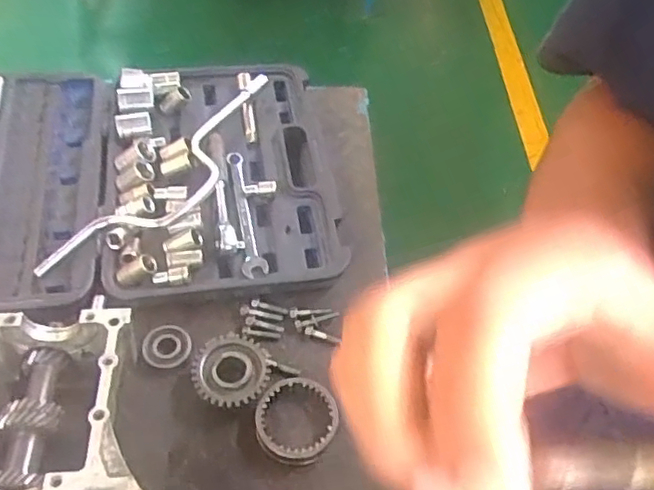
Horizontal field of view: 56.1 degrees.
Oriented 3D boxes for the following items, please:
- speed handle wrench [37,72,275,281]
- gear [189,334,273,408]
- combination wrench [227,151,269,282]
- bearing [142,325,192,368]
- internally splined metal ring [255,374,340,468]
[{"bbox_3d":[-0.183,-0.089,0.781,0.102,0.038,0.405,27,54,13],"label":"speed handle wrench"},{"bbox_3d":[-0.101,0.132,0.647,0.079,0.027,0.085,4,52,-5],"label":"gear"},{"bbox_3d":[-0.105,-0.044,0.766,0.027,0.011,0.202,-8,54,-13],"label":"combination wrench"},{"bbox_3d":[-0.175,0.110,0.670,0.050,0.012,0.049,4,52,-5],"label":"bearing"},{"bbox_3d":[-0.031,0.178,0.621,0.080,0.023,0.085,4,52,-5],"label":"internally splined metal ring"}]

